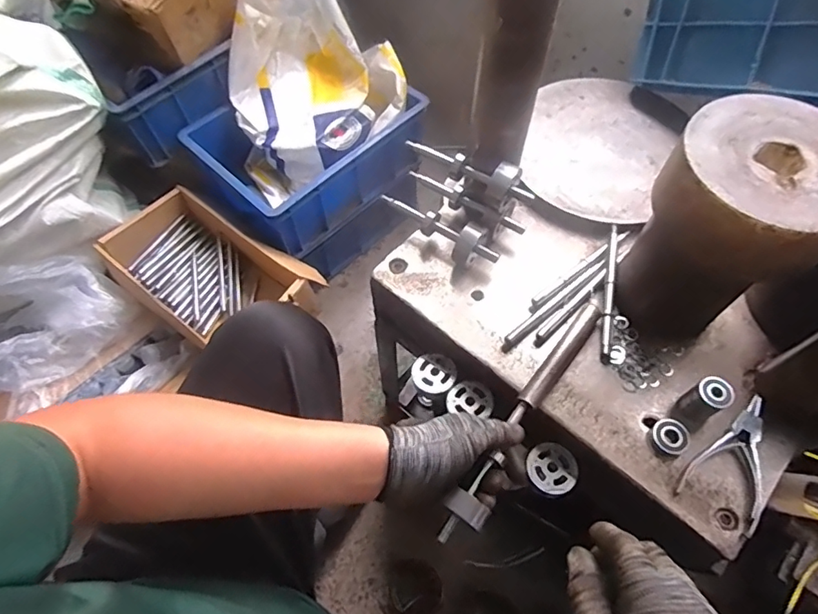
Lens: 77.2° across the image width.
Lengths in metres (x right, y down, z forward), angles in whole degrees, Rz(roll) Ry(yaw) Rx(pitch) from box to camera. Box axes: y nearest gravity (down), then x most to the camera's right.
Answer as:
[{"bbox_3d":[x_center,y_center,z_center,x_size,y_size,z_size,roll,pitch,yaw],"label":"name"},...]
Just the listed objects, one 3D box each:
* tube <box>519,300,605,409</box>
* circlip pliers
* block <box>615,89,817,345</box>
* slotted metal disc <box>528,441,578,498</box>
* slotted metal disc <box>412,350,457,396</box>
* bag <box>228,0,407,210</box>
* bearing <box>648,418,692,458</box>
[{"bbox_3d":[0.167,0.047,0.548,0.023,0.016,0.153,35,66,18],"label":"tube"},{"bbox_3d":[0.315,0.142,0.498,0.068,0.014,0.130,29,65,16],"label":"circlip pliers"},{"bbox_3d":[0.292,-0.064,0.495,0.143,0.218,0.142,32,66,17],"label":"block"},{"bbox_3d":[0.151,0.170,0.540,0.049,0.007,0.055,2,61,2],"label":"slotted metal disc"},{"bbox_3d":[0.029,0.077,0.601,0.048,0.007,0.053,-15,61,-8],"label":"slotted metal disc"},{"bbox_3d":[-0.181,-0.419,0.992,0.322,0.242,0.293,-18,62,-9],"label":"bag"},{"bbox_3d":[0.260,0.129,0.509,0.039,0.012,0.036,0,60,0],"label":"bearing"}]

